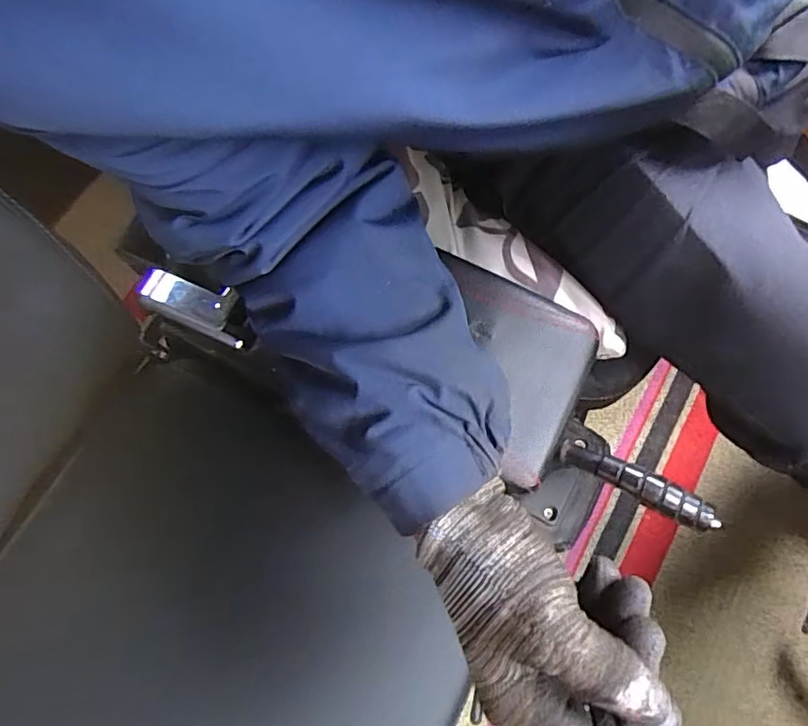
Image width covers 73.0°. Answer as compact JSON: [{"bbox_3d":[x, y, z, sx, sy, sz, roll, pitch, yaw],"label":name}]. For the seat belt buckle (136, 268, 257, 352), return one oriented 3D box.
[{"bbox_3d":[-0.146,-0.040,0.384,0.097,0.025,0.032,25,73,6],"label":"seat belt buckle"}]

